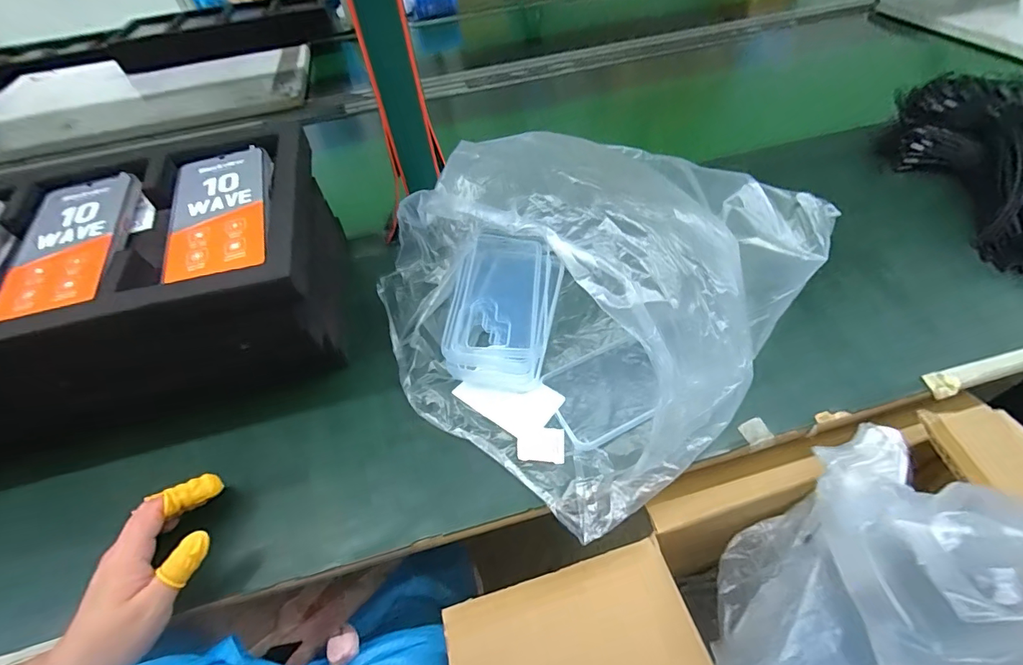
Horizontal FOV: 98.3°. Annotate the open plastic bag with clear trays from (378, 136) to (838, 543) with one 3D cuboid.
[{"bbox_3d":[0.080,-0.067,0.397,0.374,0.174,0.310,-36,56,-23],"label":"open plastic bag with clear trays"}]

